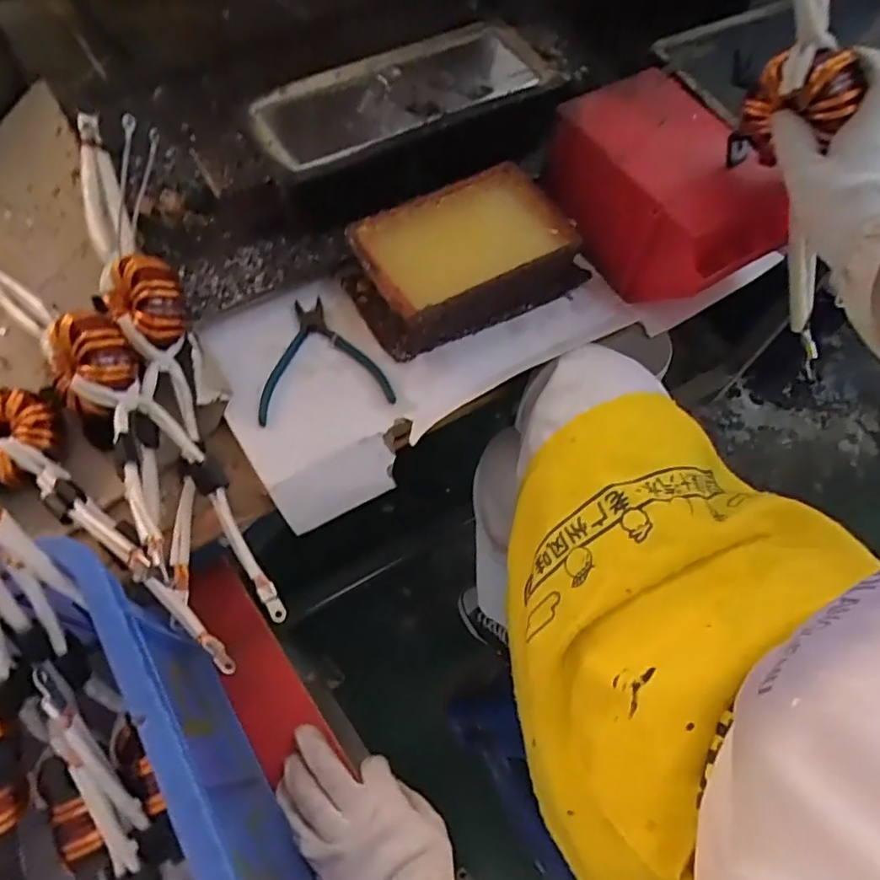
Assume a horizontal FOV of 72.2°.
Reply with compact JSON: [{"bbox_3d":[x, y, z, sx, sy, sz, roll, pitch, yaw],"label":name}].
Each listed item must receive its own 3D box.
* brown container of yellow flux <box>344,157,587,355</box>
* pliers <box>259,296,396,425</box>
[{"bbox_3d":[0.024,-0.186,0.612,0.226,0.060,0.136,-27,67,-14],"label":"brown container of yellow flux"},{"bbox_3d":[-0.120,-0.083,0.596,0.125,0.011,0.132,-12,64,-7],"label":"pliers"}]

